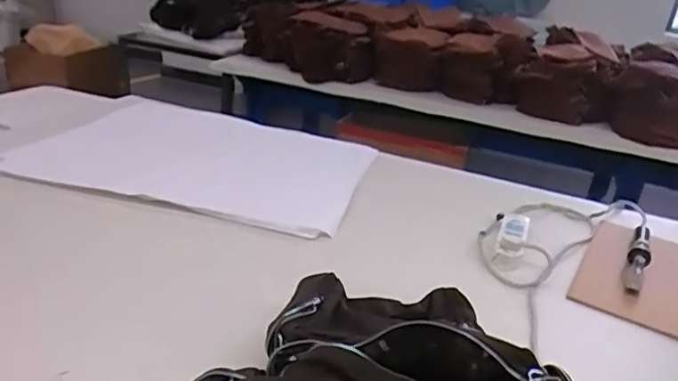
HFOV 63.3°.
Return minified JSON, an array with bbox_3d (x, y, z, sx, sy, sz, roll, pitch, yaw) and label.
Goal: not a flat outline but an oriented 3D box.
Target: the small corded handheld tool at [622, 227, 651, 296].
[{"bbox_3d":[0.565,0.124,1.038,0.040,0.044,0.265,20,27,27],"label":"small corded handheld tool"}]

